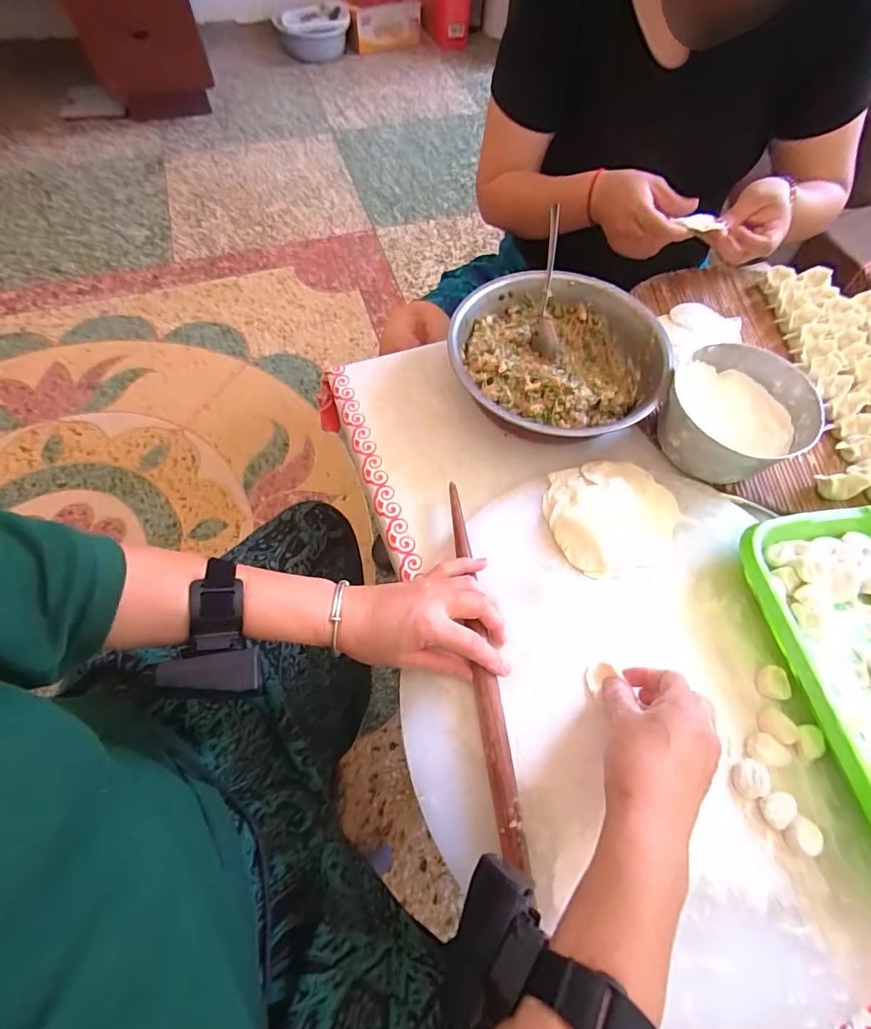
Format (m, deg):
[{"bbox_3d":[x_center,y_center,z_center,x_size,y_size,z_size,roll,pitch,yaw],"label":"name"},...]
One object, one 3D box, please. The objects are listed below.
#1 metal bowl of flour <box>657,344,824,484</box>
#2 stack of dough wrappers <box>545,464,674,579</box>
[{"bbox_3d":[0.318,-0.102,0.501,0.130,0.067,0.143,1,63,-2],"label":"metal bowl of flour"},{"bbox_3d":[0.180,-0.005,0.475,0.132,0.025,0.123,-17,65,-10],"label":"stack of dough wrappers"}]

